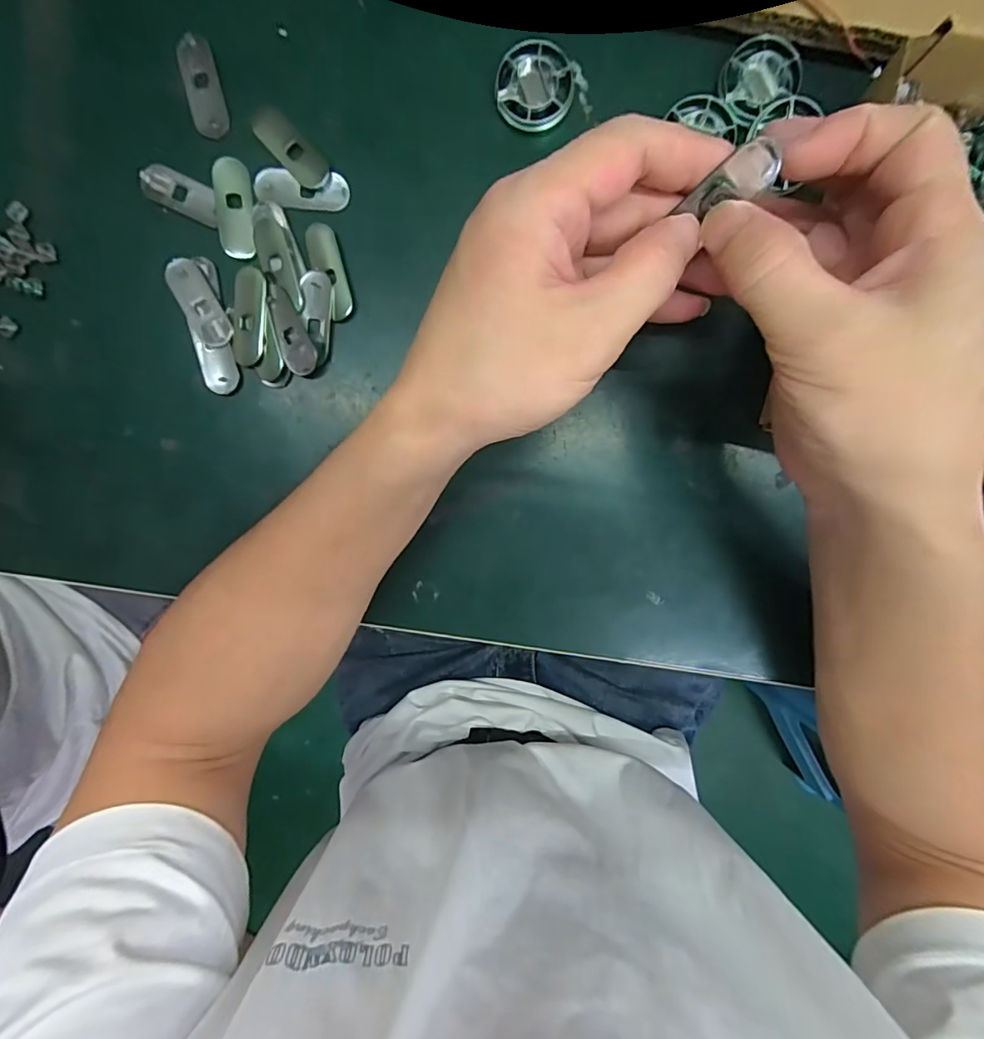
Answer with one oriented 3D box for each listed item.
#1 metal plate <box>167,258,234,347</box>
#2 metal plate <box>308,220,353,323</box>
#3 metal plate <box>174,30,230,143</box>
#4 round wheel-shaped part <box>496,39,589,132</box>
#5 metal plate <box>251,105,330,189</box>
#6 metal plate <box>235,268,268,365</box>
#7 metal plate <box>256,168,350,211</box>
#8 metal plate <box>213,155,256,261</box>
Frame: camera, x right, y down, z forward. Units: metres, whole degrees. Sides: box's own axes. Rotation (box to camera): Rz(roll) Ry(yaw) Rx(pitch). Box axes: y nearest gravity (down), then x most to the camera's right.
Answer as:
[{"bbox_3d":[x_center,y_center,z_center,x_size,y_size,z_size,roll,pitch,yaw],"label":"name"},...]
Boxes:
[{"bbox_3d":[-0.159,-0.117,0.264,0.018,0.004,0.049,-28,94,4],"label":"metal plate"},{"bbox_3d":[-0.088,-0.134,0.264,0.017,0.004,0.052,-15,95,3],"label":"metal plate"},{"bbox_3d":[-0.152,-0.227,0.258,0.019,0.004,0.050,-14,95,3],"label":"metal plate"},{"bbox_3d":[0.024,-0.219,0.251,0.042,0.010,0.038,13,96,1],"label":"round wheel-shaped part"},{"bbox_3d":[-0.106,-0.195,0.258,0.018,0.004,0.048,-43,93,5],"label":"metal plate"},{"bbox_3d":[-0.131,-0.110,0.265,0.019,0.004,0.051,4,96,2],"label":"metal plate"},{"bbox_3d":[-0.101,-0.176,0.261,0.048,0.004,0.018,4,96,1],"label":"metal plate"},{"bbox_3d":[-0.137,-0.165,0.261,0.018,0.004,0.050,-3,96,2],"label":"metal plate"}]

